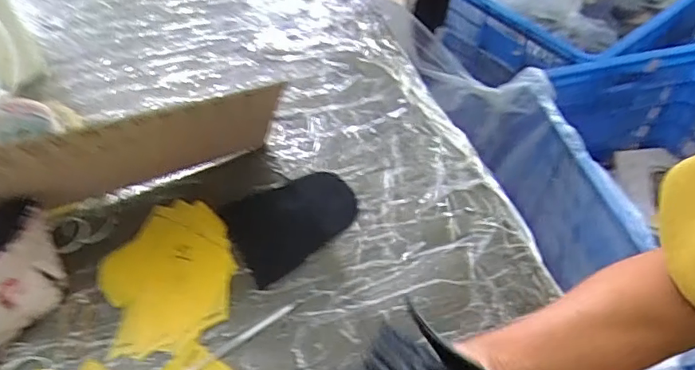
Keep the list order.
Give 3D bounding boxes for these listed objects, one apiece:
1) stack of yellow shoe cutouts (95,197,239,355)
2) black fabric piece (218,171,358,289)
[{"bbox_3d":[-0.165,0.079,0.496,0.116,0.006,0.143,-20,54,-12],"label":"stack of yellow shoe cutouts"},{"bbox_3d":[-0.053,0.033,0.529,0.125,0.008,0.091,-26,54,-20],"label":"black fabric piece"}]

